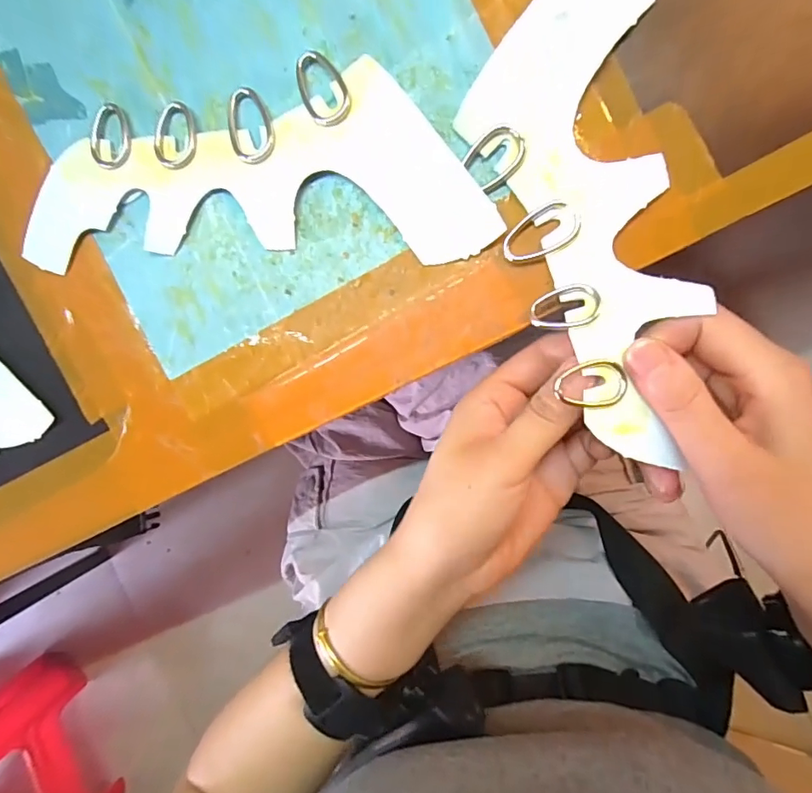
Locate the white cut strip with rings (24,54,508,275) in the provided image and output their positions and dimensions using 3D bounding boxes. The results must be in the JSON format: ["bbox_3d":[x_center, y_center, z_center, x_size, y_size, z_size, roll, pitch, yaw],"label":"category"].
[{"bbox_3d":[-0.072,-0.100,0.227,0.215,0.009,0.082,-2,96,7],"label":"white cut strip with rings"}]

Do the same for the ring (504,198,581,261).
[{"bbox_3d":[0.058,-0.070,0.213,0.034,0.005,0.020,-31,91,9],"label":"ring"}]

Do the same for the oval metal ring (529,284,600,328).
[{"bbox_3d":[0.067,-0.038,0.208,0.027,0.006,0.018,-7,95,8],"label":"oval metal ring"}]

